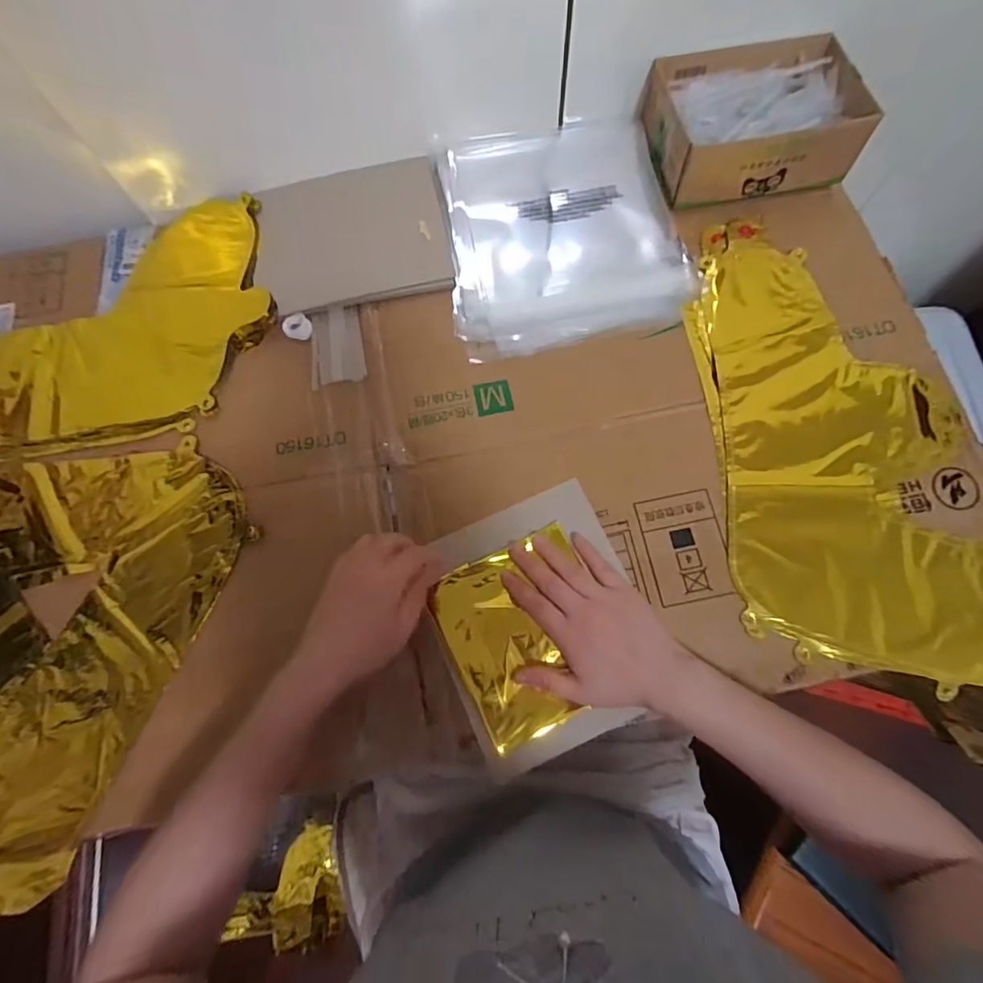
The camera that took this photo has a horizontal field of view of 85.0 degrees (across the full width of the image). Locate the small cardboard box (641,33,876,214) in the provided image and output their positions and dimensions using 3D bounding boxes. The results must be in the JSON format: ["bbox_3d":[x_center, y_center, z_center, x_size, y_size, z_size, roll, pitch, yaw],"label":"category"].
[{"bbox_3d":[0.258,-0.368,0.538,0.187,0.069,0.142,-11,73,-1],"label":"small cardboard box"}]

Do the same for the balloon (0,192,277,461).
[{"bbox_3d":[-0.413,-0.156,0.531,0.388,0.039,0.256,-12,71,-2],"label":"balloon"}]

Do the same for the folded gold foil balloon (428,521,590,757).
[{"bbox_3d":[0.029,0.116,0.434,0.125,0.018,0.140,-25,72,-6],"label":"folded gold foil balloon"}]

